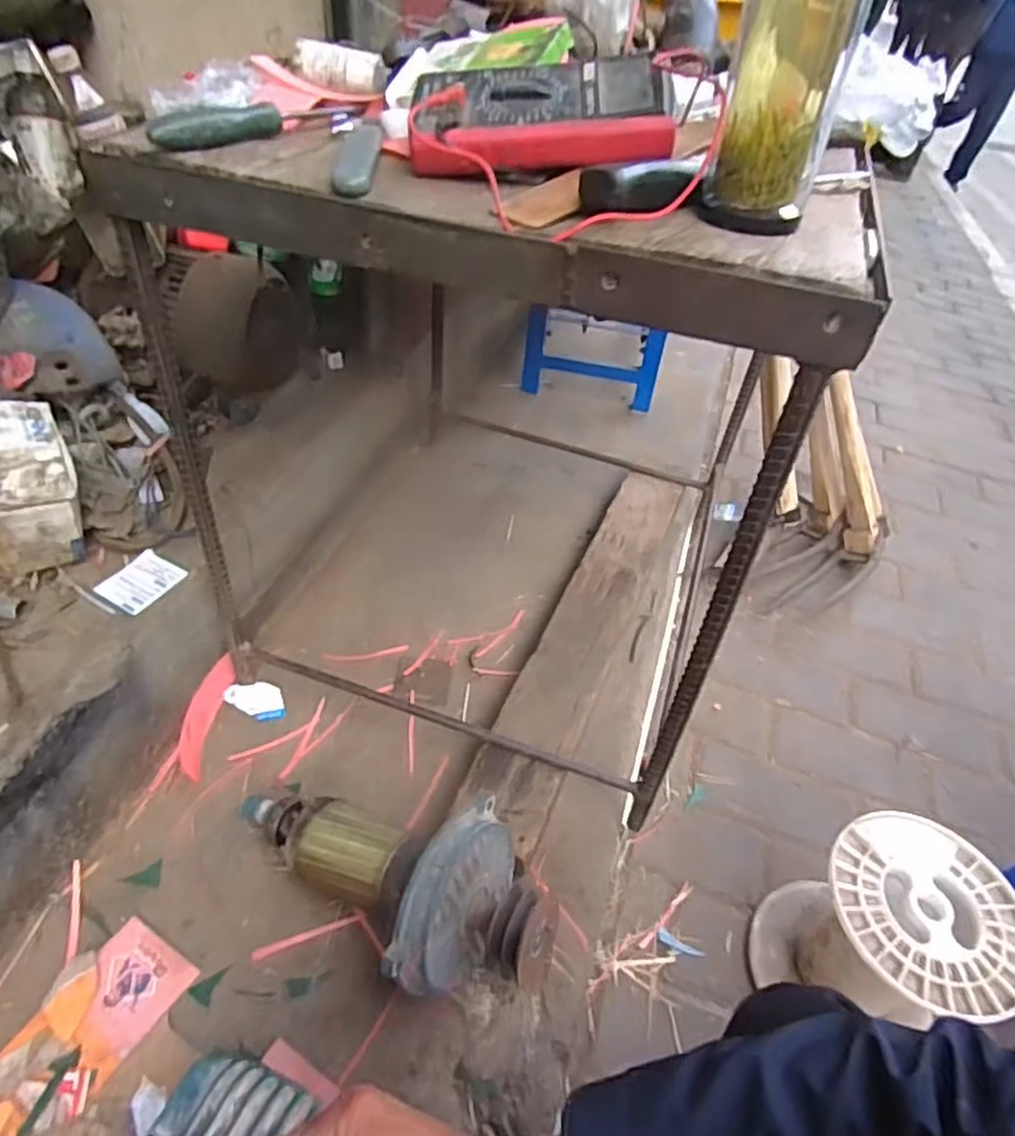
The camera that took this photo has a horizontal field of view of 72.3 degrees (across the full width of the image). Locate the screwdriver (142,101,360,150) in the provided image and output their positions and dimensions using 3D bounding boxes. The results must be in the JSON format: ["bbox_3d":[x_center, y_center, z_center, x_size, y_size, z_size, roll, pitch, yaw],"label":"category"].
[{"bbox_3d":[-0.177,-0.333,0.511,0.021,0.023,0.182,28,48,20],"label":"screwdriver"}]

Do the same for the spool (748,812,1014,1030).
[{"bbox_3d":[0.419,0.429,0.796,0.194,0.236,0.192,4,44,-4],"label":"spool"}]

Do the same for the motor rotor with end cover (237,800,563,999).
[{"bbox_3d":[-0.133,0.275,0.655,0.358,0.137,0.159,8,41,26],"label":"motor rotor with end cover"}]

